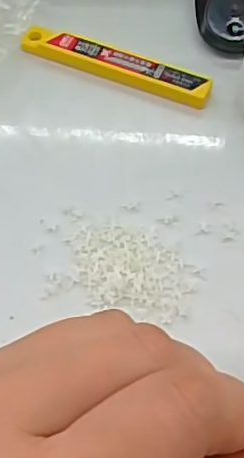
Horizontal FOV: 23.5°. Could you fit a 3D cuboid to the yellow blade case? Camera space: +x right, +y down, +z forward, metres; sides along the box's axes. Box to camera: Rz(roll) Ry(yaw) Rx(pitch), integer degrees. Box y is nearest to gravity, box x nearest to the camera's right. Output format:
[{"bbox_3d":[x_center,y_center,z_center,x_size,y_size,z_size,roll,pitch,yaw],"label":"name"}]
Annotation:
[{"bbox_3d":[-0.004,-0.084,0.301,0.101,0.006,0.019,20,63,11],"label":"yellow blade case"}]

